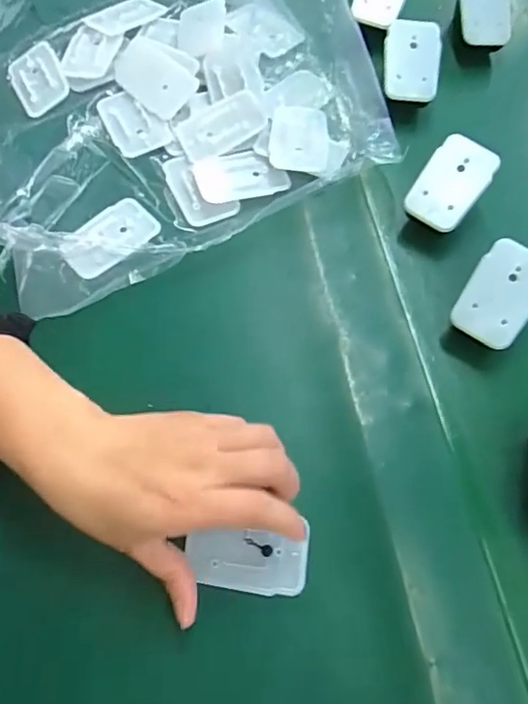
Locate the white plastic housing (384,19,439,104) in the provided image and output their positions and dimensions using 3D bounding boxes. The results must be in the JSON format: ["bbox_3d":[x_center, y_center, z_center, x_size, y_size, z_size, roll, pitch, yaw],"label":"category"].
[{"bbox_3d":[0.119,-0.236,0.439,0.042,0.012,0.065,2,92,9],"label":"white plastic housing"}]

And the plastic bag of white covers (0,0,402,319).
[{"bbox_3d":[-0.094,-0.232,0.393,0.295,0.130,0.310,-24,68,-11],"label":"plastic bag of white covers"}]

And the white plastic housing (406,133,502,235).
[{"bbox_3d":[0.134,-0.121,0.388,0.044,0.009,0.066,34,93,10],"label":"white plastic housing"}]

